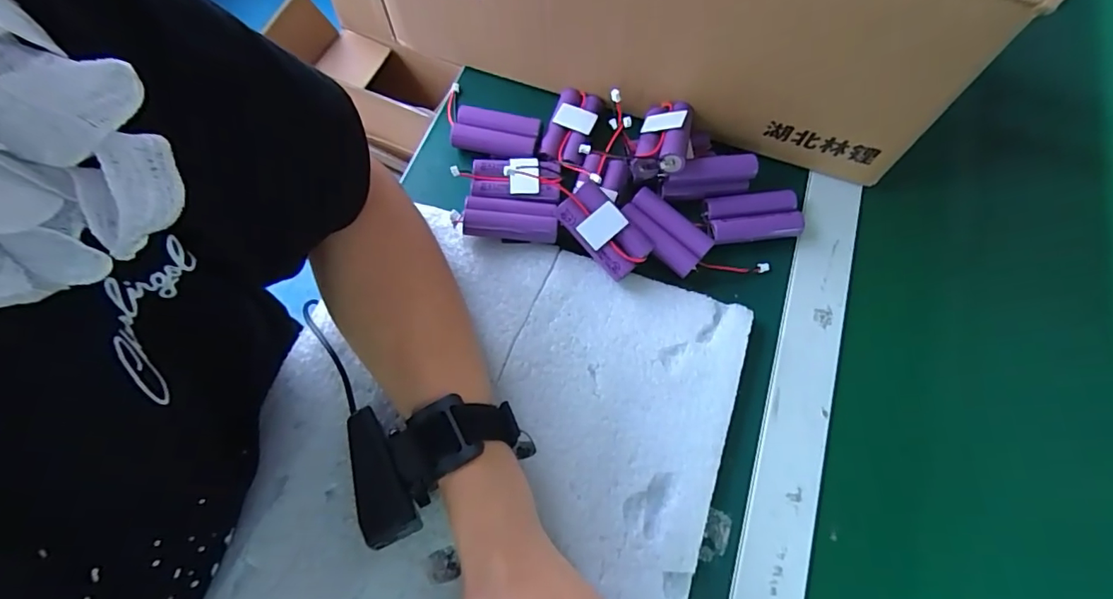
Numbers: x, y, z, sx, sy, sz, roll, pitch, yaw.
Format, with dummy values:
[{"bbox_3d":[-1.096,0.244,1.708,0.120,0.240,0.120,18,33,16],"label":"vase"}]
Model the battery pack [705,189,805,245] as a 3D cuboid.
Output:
[{"bbox_3d":[0.146,-0.060,0.379,0.068,0.017,0.032,-5,68,-4],"label":"battery pack"}]

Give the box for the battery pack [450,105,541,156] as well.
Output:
[{"bbox_3d":[-0.047,-0.131,0.401,0.066,0.013,0.033,11,68,3],"label":"battery pack"}]

